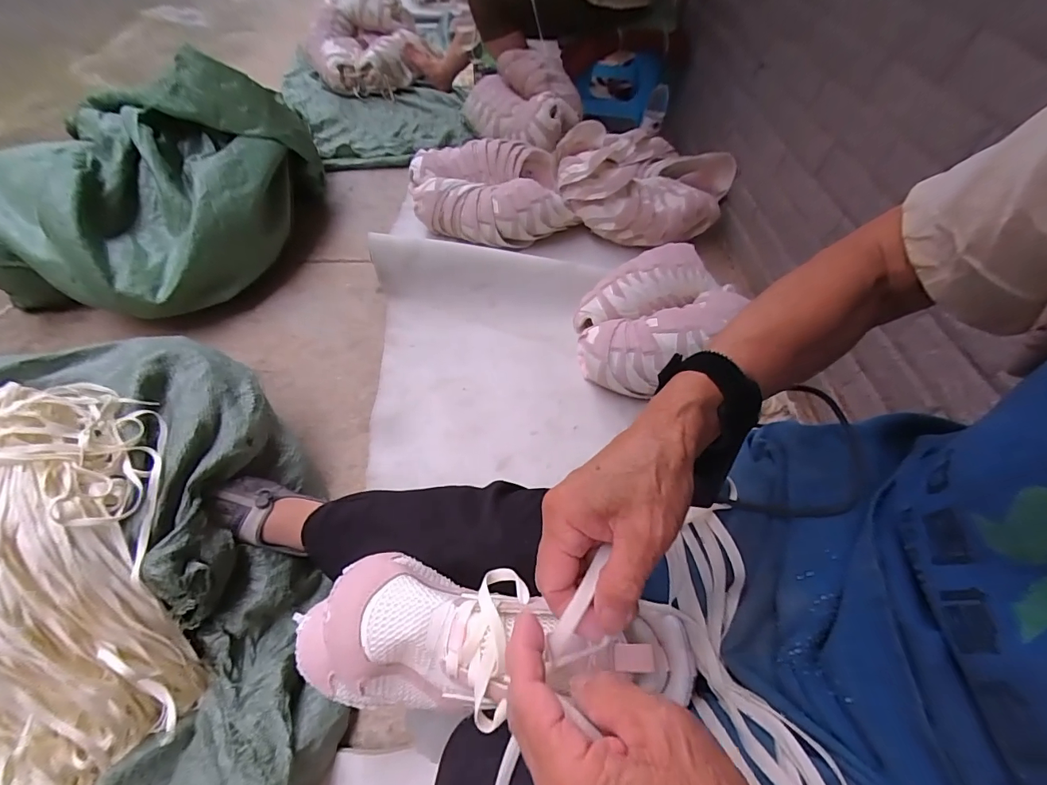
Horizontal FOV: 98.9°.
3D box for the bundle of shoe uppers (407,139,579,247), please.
[{"bbox_3d":[-0.087,-0.504,1.140,0.376,0.127,0.302,-10,55,-13],"label":"bundle of shoe uppers"}]

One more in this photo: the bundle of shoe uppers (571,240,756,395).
[{"bbox_3d":[0.253,-0.141,0.870,0.328,0.150,0.256,-22,58,-20],"label":"bundle of shoe uppers"}]

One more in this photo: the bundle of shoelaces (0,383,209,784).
[{"bbox_3d":[-0.485,0.245,0.477,0.189,0.126,0.531,-7,81,-4],"label":"bundle of shoelaces"}]

